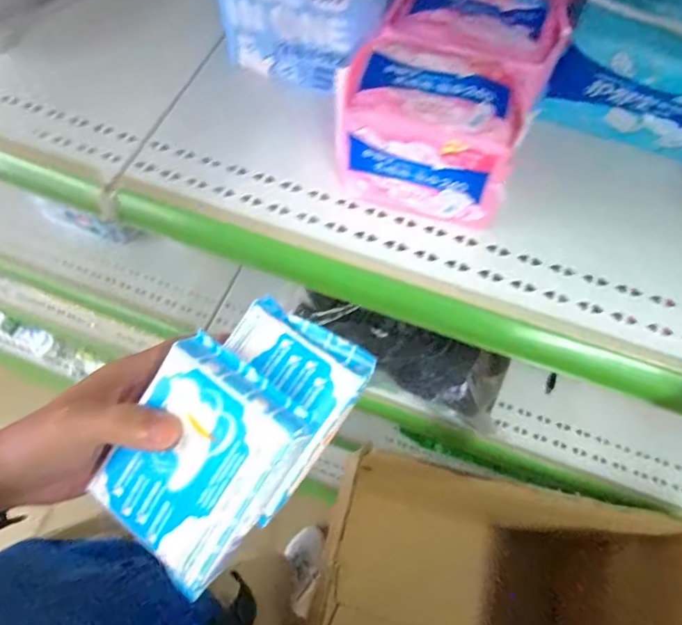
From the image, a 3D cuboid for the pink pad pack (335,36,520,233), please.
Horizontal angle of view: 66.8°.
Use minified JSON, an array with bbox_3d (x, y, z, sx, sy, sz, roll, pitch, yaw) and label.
[{"bbox_3d":[0.065,-0.129,0.391,0.129,0.092,0.077,23,68,10],"label":"pink pad pack"}]

